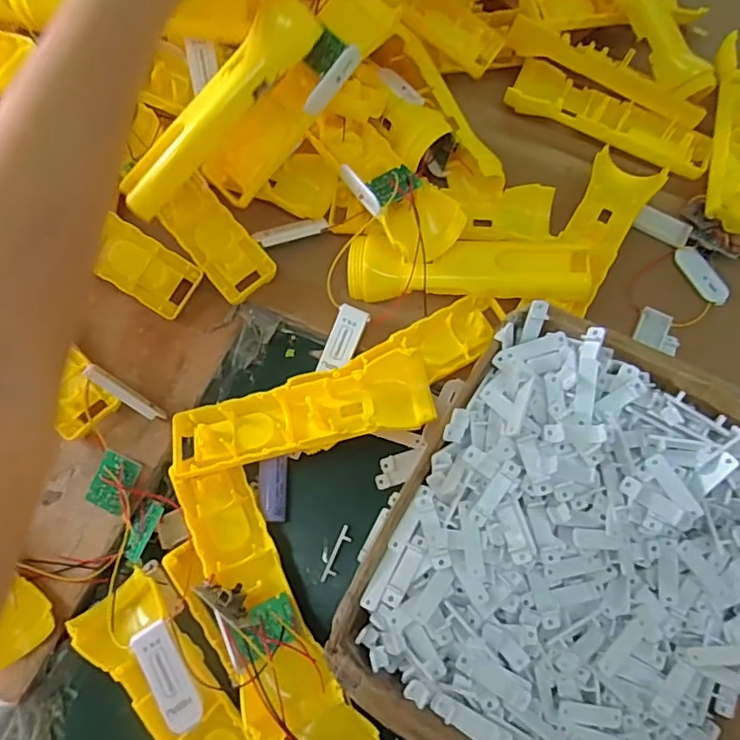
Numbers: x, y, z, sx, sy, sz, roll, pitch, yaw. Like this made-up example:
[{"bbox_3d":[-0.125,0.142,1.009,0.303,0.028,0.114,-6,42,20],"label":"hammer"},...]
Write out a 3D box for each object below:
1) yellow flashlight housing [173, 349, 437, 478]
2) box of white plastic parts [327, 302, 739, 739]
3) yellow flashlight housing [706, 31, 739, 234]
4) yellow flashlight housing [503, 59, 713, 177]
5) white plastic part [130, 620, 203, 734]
[{"bbox_3d":[-0.042,0.029,0.346,0.163,0.026,0.048,-14,71,-3],"label":"yellow flashlight housing"},{"bbox_3d":[0.117,0.108,0.295,0.209,0.073,0.228,28,74,11],"label":"box of white plastic parts"},{"bbox_3d":[0.284,-0.182,0.422,0.045,0.025,0.160,14,72,7],"label":"yellow flashlight housing"},{"bbox_3d":[0.187,-0.197,0.434,0.160,0.021,0.048,29,75,11],"label":"yellow flashlight housing"},{"bbox_3d":[-0.111,0.169,0.302,0.020,0.004,0.056,-30,72,-11],"label":"white plastic part"}]

